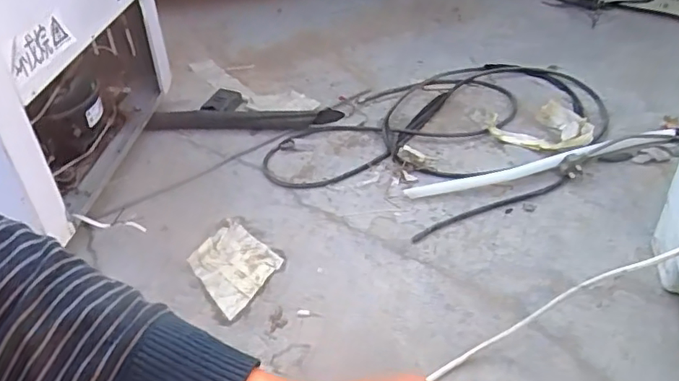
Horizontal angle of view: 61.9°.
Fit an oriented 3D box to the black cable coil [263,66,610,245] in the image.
[{"bbox_3d":[0.220,-0.106,1.040,0.641,0.031,0.404,-27,45,-26],"label":"black cable coil"}]

